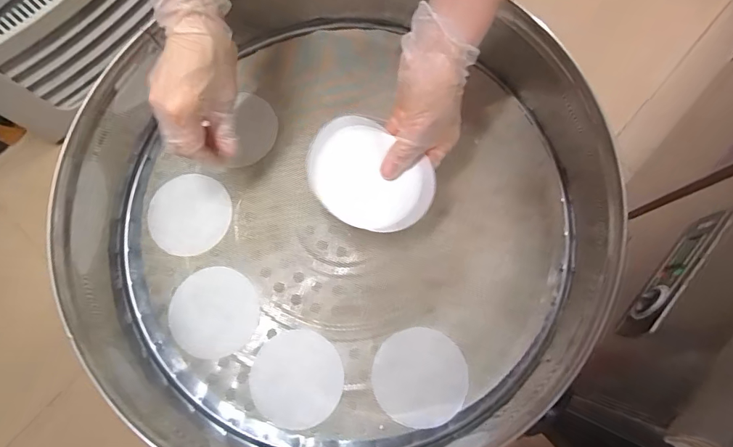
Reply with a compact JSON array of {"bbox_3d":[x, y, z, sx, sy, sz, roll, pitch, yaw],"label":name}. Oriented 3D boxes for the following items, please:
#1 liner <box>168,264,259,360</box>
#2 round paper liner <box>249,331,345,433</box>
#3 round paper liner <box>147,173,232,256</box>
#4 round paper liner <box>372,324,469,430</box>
[{"bbox_3d":[-0.167,0.097,0.442,0.094,0.006,0.094,0,76,2],"label":"liner"},{"bbox_3d":[-0.074,0.163,0.425,0.094,0.004,0.094,17,77,6],"label":"round paper liner"},{"bbox_3d":[-0.206,-0.011,0.469,0.090,0.007,0.092,0,76,2],"label":"round paper liner"},{"bbox_3d":[0.054,0.157,0.414,0.092,0.006,0.093,-1,75,4],"label":"round paper liner"}]

